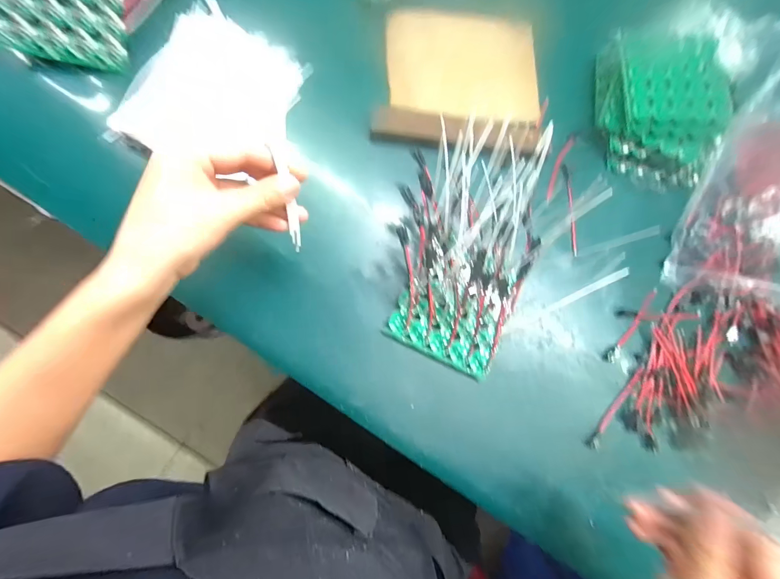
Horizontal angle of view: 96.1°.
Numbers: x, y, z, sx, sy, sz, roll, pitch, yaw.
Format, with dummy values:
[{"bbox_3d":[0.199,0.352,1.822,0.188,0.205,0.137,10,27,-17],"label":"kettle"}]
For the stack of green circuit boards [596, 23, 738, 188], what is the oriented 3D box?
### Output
[{"bbox_3d":[0.300,-0.210,0.389,0.125,0.046,0.169,7,81,-7],"label":"stack of green circuit boards"}]

